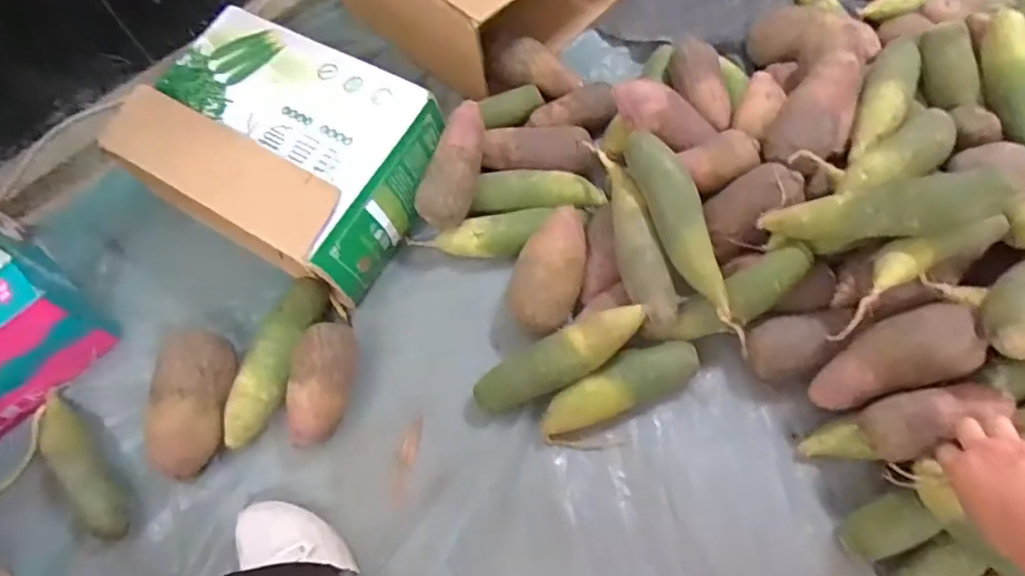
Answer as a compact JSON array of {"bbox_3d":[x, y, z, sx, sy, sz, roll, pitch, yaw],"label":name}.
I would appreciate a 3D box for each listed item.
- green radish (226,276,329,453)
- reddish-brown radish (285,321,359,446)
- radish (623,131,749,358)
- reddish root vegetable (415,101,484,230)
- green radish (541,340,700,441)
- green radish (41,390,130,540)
[{"bbox_3d":[-0.285,0.085,0.747,0.057,0.048,0.222,15,67,10],"label":"green radish"},{"bbox_3d":[-0.221,0.112,0.712,0.069,0.061,0.140,7,66,7],"label":"reddish-brown radish"},{"bbox_3d":[0.197,-0.059,0.696,0.050,0.045,0.267,-22,81,-6],"label":"radish"},{"bbox_3d":[-0.076,-0.161,0.780,0.067,0.053,0.164,15,85,10],"label":"reddish root vegetable"},{"bbox_3d":[0.123,0.118,0.711,0.192,0.061,0.057,-23,66,-7],"label":"green radish"},{"bbox_3d":[-0.489,0.196,0.694,0.043,0.036,0.197,-42,70,-14],"label":"green radish"}]

